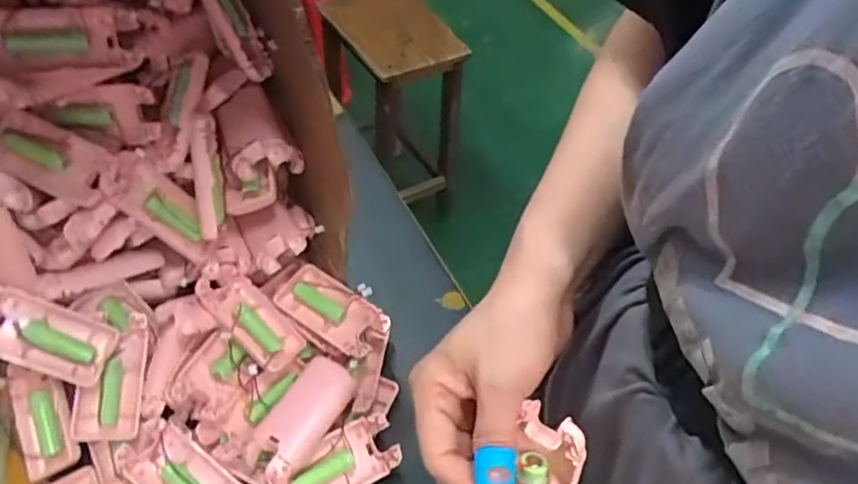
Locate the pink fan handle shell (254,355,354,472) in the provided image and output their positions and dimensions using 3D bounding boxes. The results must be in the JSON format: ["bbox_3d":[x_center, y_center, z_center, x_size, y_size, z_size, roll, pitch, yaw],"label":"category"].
[{"bbox_3d":[-0.092,0.127,0.466,0.039,0.022,0.081,27,52,16],"label":"pink fan handle shell"}]

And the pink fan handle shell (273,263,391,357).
[{"bbox_3d":[-0.082,0.055,0.511,0.090,0.018,0.045,32,81,11],"label":"pink fan handle shell"}]

